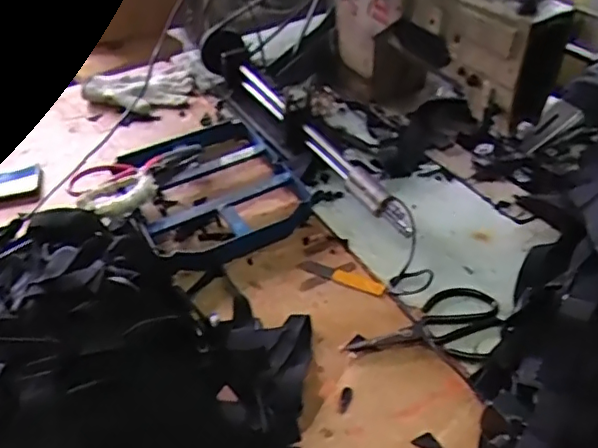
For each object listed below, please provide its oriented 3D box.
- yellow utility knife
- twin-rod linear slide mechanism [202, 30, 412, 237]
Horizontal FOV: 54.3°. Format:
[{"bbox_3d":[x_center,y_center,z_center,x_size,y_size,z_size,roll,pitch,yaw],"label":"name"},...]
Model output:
[{"bbox_3d":[0.051,0.062,0.704,0.109,0.004,0.019,17,46,20],"label":"yellow utility knife"},{"bbox_3d":[-0.005,-0.147,0.838,0.061,0.078,0.494,-24,47,-22],"label":"twin-rod linear slide mechanism"}]

